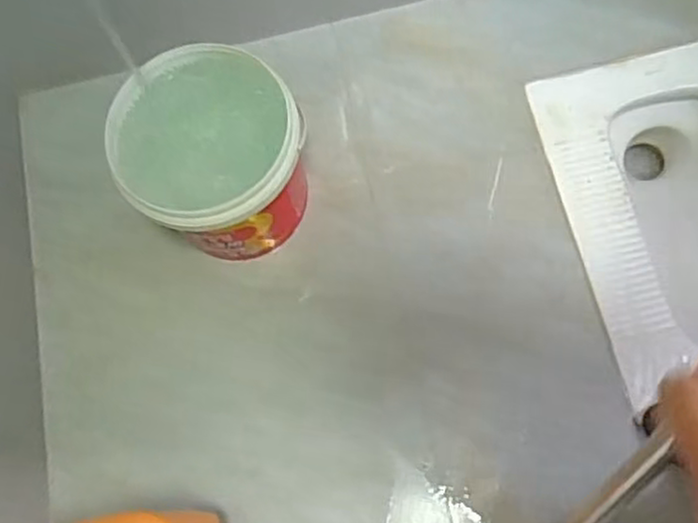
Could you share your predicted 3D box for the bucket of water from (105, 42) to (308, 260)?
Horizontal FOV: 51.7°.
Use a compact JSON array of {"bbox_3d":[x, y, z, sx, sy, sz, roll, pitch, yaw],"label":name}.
[{"bbox_3d":[-0.200,-0.132,1.109,0.256,0.264,0.258,-1,64,2],"label":"bucket of water"}]

